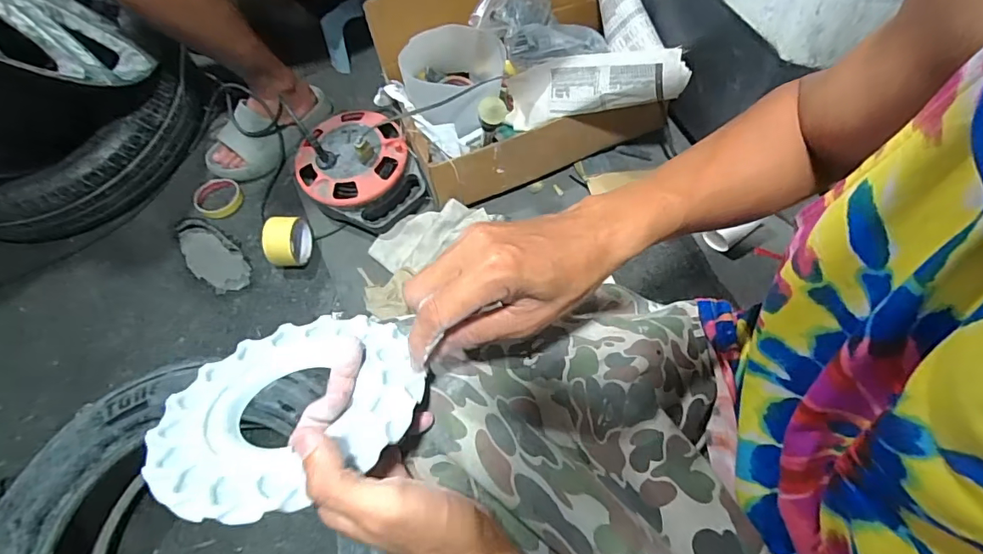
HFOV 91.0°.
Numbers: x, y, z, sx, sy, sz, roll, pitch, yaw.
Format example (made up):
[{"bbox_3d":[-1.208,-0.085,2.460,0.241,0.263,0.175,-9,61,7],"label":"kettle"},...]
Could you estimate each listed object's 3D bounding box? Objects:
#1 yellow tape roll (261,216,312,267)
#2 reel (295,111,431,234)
[{"bbox_3d":[-0.360,-0.062,0.855,0.066,0.080,0.074,0,65,3],"label":"yellow tape roll"},{"bbox_3d":[-0.245,-0.196,0.880,0.204,0.132,0.219,-22,66,-11],"label":"reel"}]

